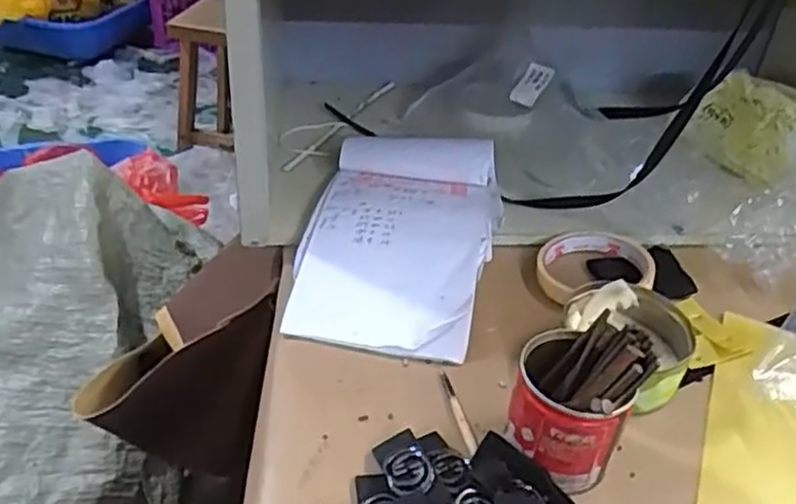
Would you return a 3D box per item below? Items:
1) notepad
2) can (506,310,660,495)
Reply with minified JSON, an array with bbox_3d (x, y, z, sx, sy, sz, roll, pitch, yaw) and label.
[{"bbox_3d":[0.003,-0.020,0.568,0.143,0.026,0.240,8,39,4],"label":"notepad"},{"bbox_3d":[0.098,0.086,0.404,0.064,0.083,0.064,3,39,-3],"label":"can"}]

